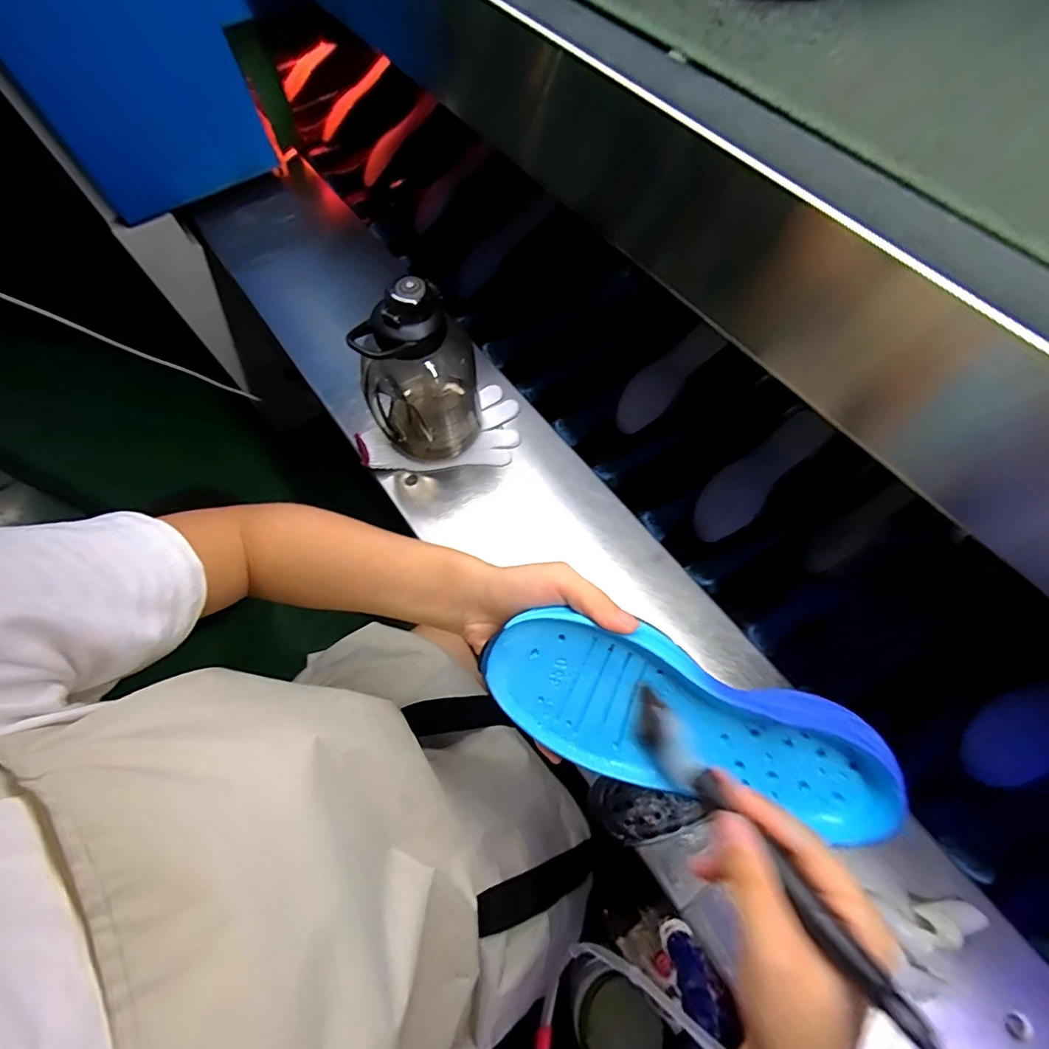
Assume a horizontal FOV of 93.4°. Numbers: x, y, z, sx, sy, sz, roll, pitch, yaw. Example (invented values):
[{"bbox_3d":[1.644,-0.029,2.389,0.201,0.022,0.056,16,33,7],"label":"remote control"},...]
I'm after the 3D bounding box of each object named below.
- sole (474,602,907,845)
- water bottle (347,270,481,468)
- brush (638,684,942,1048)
[{"bbox_3d":[0.093,0.112,0.294,0.238,0.038,0.099,19,100,1],"label":"sole"},{"bbox_3d":[-0.121,-0.164,0.578,0.119,0.218,0.103,-7,69,1],"label":"water bottle"},{"bbox_3d":[0.106,0.150,0.233,0.021,0.030,0.171,-30,35,-8],"label":"brush"}]

